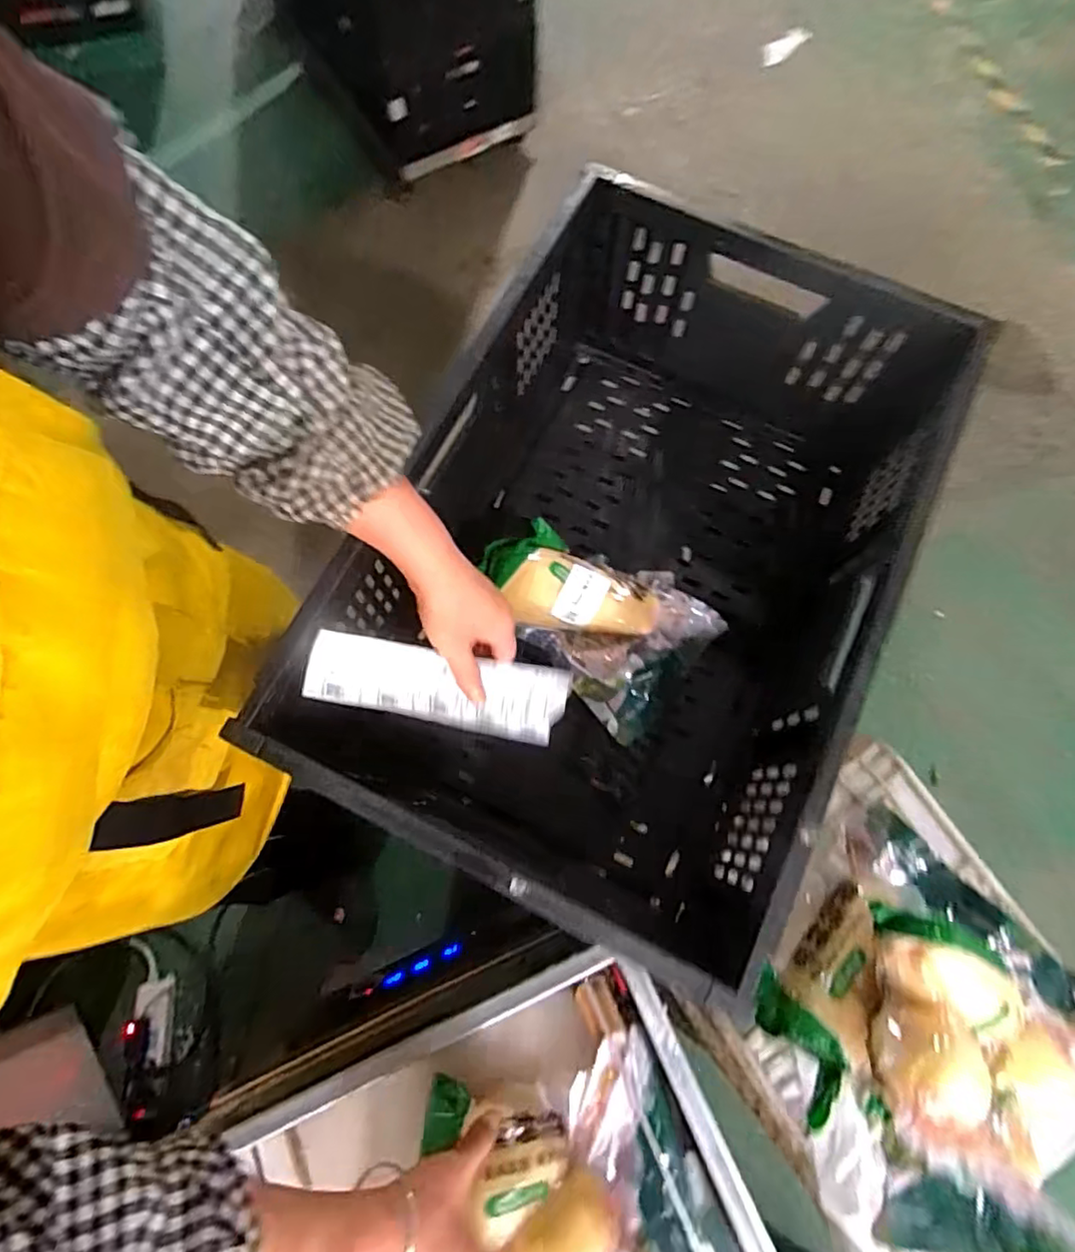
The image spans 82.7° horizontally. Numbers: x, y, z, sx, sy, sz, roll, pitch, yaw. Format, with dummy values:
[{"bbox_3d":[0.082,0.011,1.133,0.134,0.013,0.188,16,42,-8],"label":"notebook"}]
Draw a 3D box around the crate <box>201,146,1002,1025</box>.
[{"bbox_3d":[0.099,-0.068,0.581,0.439,0.223,0.616,26,75,7],"label":"crate"}]

